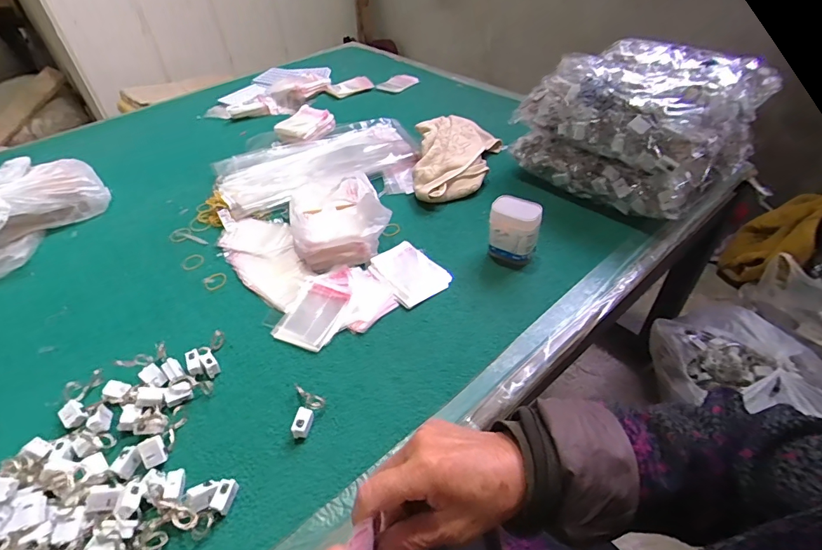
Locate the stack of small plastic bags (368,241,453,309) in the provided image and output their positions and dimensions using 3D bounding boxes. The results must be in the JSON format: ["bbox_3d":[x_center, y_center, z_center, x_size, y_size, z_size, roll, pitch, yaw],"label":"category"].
[{"bbox_3d":[-0.002,-0.004,0.615,0.082,0.015,0.104,-27,49,-23],"label":"stack of small plastic bags"}]

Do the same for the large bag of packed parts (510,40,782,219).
[{"bbox_3d":[0.373,-0.248,0.724,0.273,0.201,0.289,-30,50,-25],"label":"large bag of packed parts"}]

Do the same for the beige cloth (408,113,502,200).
[{"bbox_3d":[0.085,-0.213,0.790,0.149,0.062,0.234,4,44,8],"label":"beige cloth"}]

